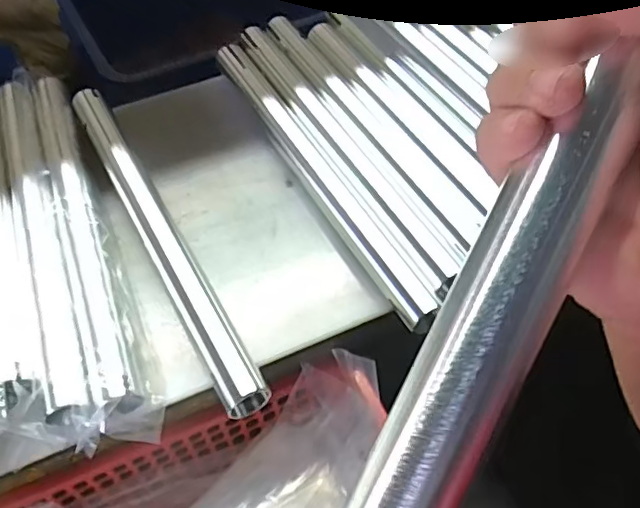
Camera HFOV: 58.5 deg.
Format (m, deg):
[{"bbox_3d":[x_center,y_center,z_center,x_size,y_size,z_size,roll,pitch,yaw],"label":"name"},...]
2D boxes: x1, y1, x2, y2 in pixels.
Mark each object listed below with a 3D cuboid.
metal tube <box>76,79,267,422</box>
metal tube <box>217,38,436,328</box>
[{"bbox_3d":[-0.125,-0.019,0.429,0.028,0.025,0.325,-28,58,-15],"label":"metal tube"},{"bbox_3d":[-0.012,-0.074,0.461,0.023,0.023,0.305,-26,58,-14],"label":"metal tube"}]

